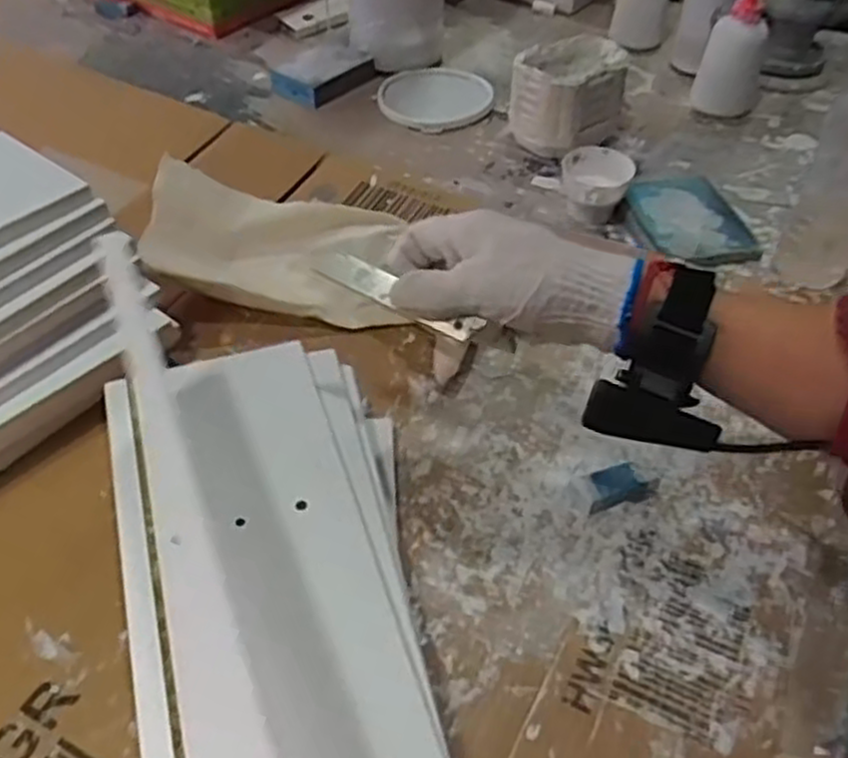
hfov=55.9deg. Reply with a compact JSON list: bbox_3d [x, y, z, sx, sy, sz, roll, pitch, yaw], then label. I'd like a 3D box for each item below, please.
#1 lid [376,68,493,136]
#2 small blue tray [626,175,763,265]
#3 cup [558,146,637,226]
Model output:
[{"bbox_3d":[0.012,-0.314,0.896,0.124,0.014,0.136,1,46,-1],"label":"lid"},{"bbox_3d":[0.242,-0.152,0.740,0.097,0.016,0.135,-6,48,-9],"label":"small blue tray"},{"bbox_3d":[0.154,-0.177,0.730,0.063,0.048,0.066,1,47,-2],"label":"cup"}]

